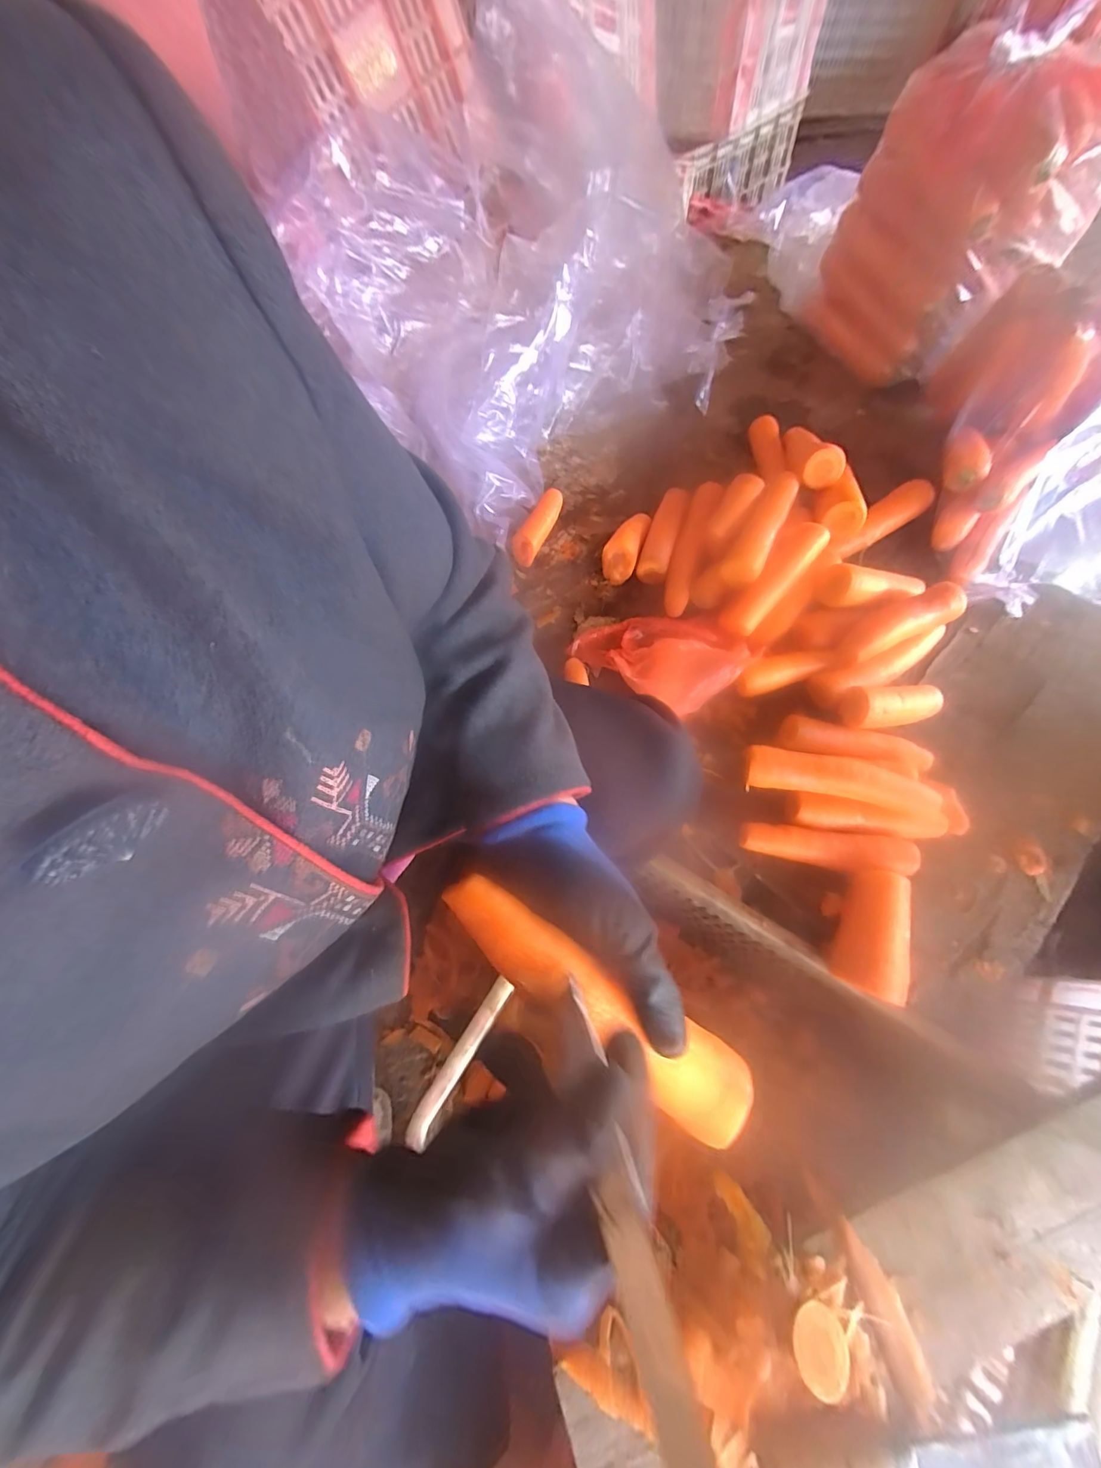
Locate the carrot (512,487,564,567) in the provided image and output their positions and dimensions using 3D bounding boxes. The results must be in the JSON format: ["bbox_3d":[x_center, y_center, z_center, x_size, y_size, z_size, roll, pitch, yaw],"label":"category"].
[{"bbox_3d":[-0.017,-0.279,0.639,0.035,0.030,0.115,24,70,10],"label":"carrot"}]

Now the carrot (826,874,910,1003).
[{"bbox_3d":[0.291,0.182,0.435,0.050,0.055,0.105,17,69,8],"label":"carrot"}]

